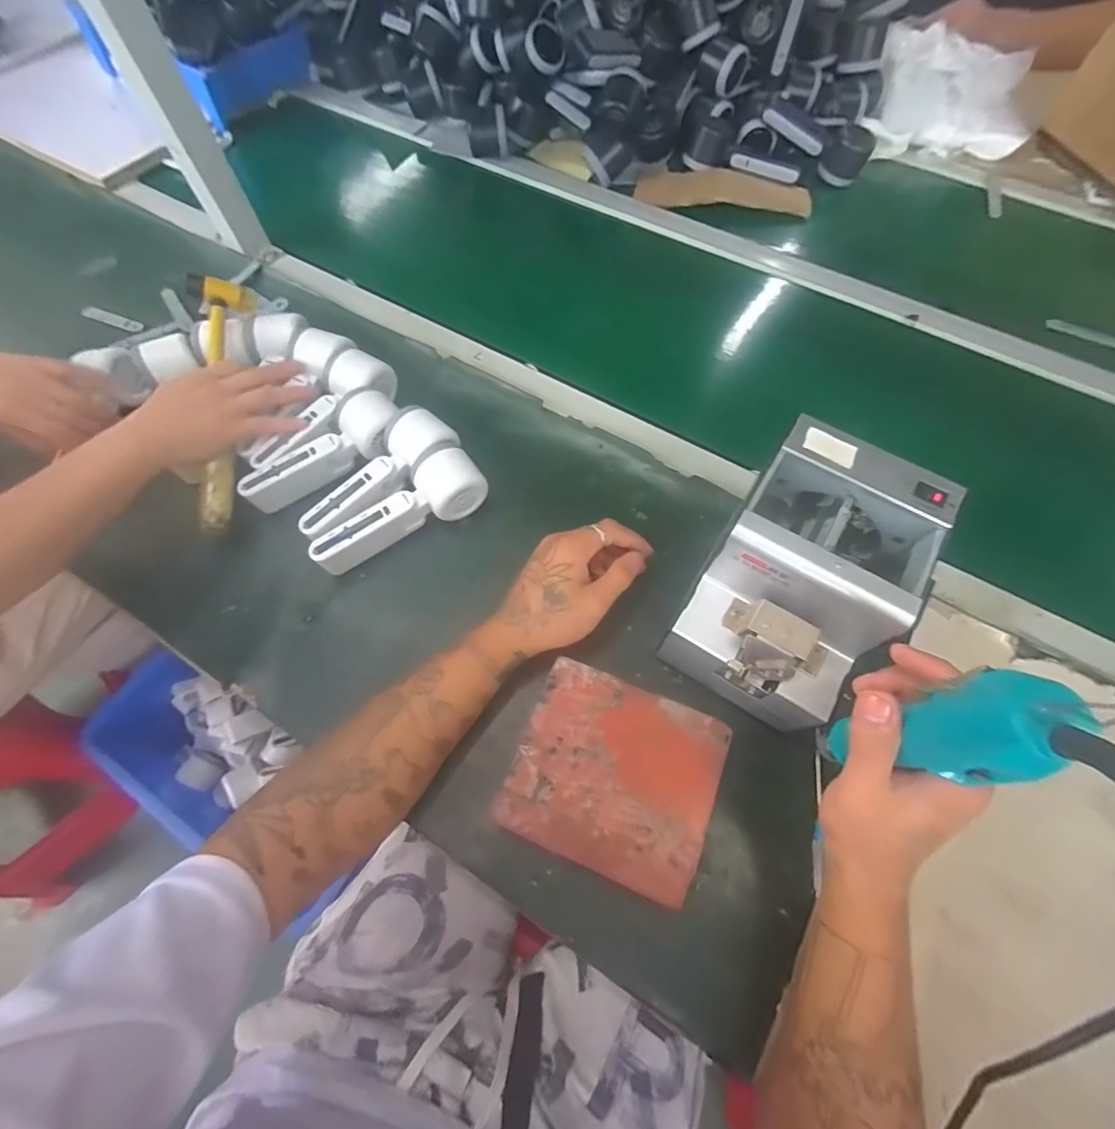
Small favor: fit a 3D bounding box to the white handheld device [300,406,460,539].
[{"bbox_3d":[-0.166,-0.080,0.488,0.052,0.046,0.159,34,69,15],"label":"white handheld device"}]

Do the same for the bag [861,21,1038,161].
[{"bbox_3d":[0.608,-0.733,0.785,0.227,0.067,0.267,20,66,9],"label":"bag"}]

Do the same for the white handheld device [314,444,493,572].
[{"bbox_3d":[-0.145,-0.047,0.476,0.163,0.047,0.047,-31,68,-14],"label":"white handheld device"}]

